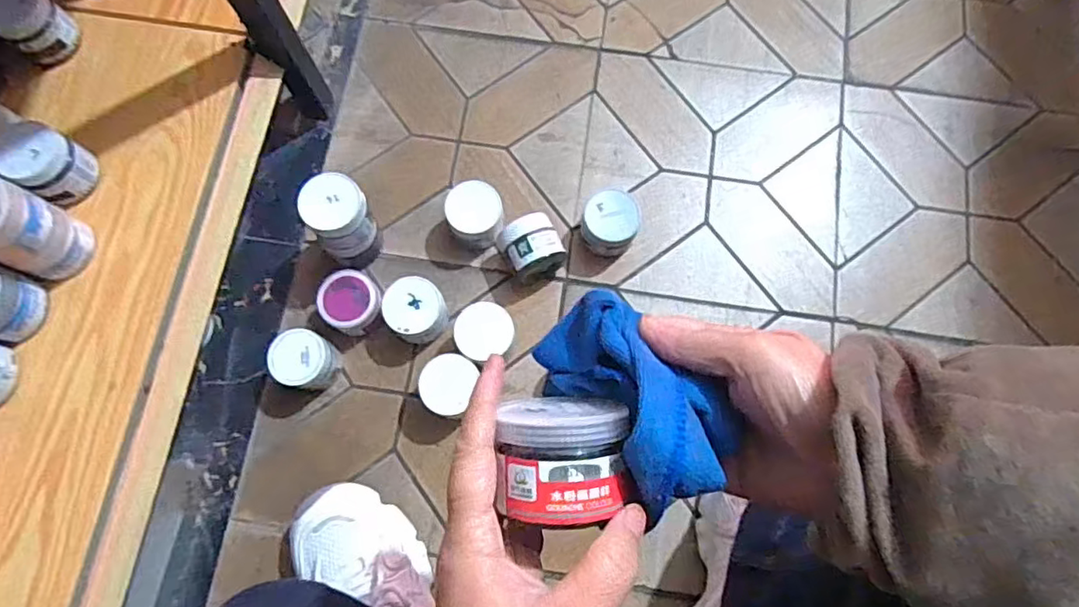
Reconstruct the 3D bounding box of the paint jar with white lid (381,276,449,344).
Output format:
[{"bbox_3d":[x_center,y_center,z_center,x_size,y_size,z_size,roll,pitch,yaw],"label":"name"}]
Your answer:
[{"bbox_3d":[-0.125,0.007,0.623,0.056,0.050,0.060,0,77,0],"label":"paint jar with white lid"}]

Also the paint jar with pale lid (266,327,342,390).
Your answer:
[{"bbox_3d":[-0.235,0.056,0.610,0.051,0.058,0.053,0,77,0],"label":"paint jar with pale lid"}]

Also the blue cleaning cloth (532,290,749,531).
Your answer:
[{"bbox_3d":[0.041,0.039,0.276,0.054,0.039,0.102,-38,58,-8],"label":"blue cleaning cloth"}]

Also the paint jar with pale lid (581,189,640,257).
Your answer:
[{"bbox_3d":[0.075,-0.084,0.648,0.058,0.053,0.055,0,77,0],"label":"paint jar with pale lid"}]

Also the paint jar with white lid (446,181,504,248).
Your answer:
[{"bbox_3d":[-0.068,-0.093,0.650,0.060,0.052,0.059,0,77,0],"label":"paint jar with white lid"}]

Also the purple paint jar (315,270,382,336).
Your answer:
[{"bbox_3d":[-0.194,0.000,0.635,0.064,0.047,0.058,41,79,9],"label":"purple paint jar"}]

